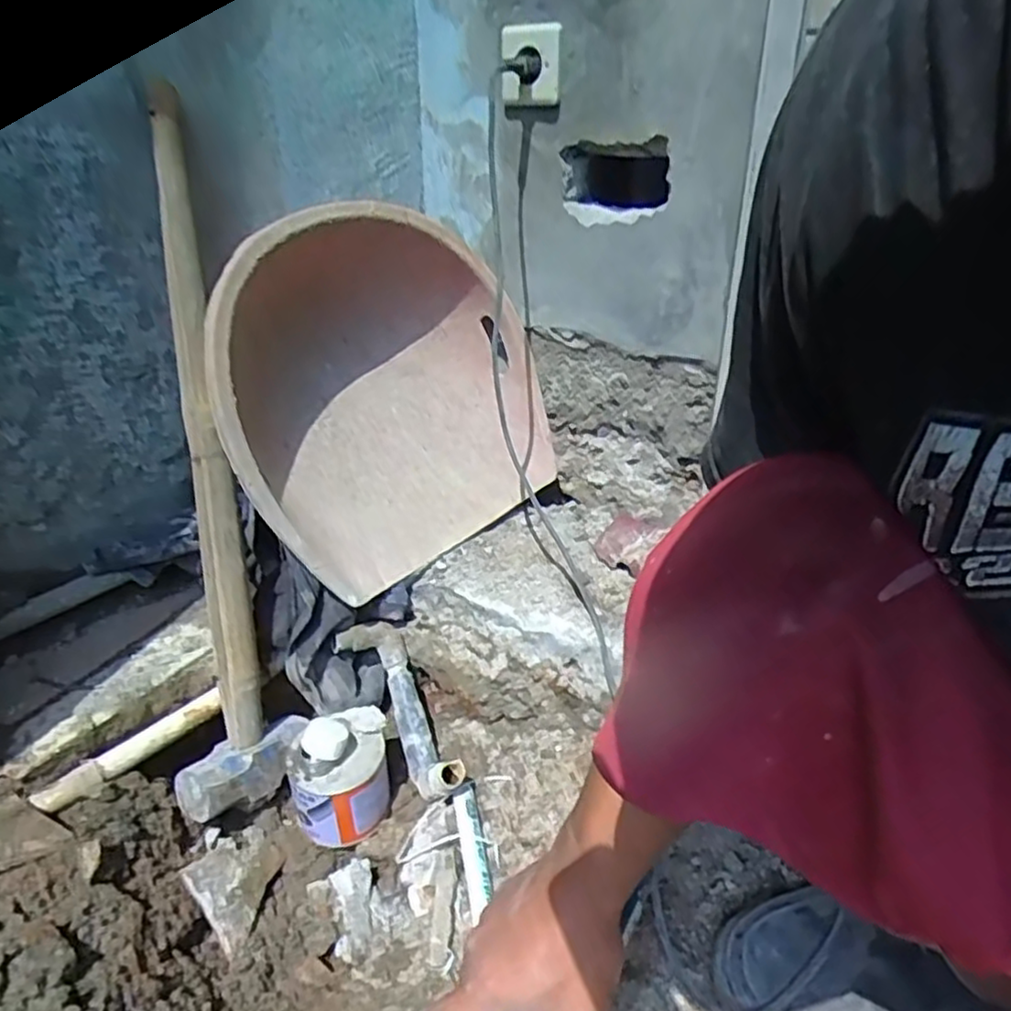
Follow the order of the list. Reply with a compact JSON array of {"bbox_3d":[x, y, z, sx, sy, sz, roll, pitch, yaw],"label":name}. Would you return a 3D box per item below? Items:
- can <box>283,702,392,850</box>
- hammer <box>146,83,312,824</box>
[{"bbox_3d":[-0.171,0.280,0.738,0.100,0.103,0.091,-1,30,1],"label":"can"},{"bbox_3d":[-0.307,-0.050,0.724,0.100,0.717,0.098,-6,4,-8],"label":"hammer"}]

